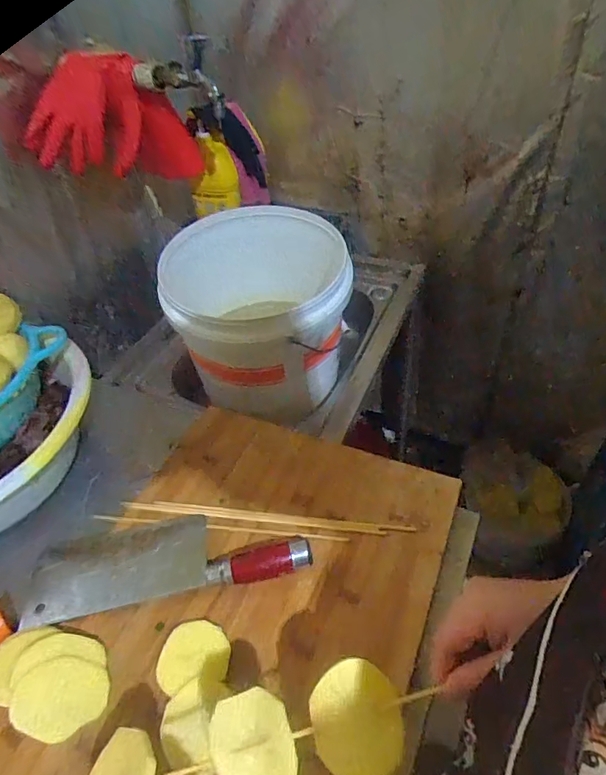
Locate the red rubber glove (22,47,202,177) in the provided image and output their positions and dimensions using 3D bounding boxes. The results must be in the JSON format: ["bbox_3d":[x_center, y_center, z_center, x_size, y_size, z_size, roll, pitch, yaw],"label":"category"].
[{"bbox_3d":[-0.381,-0.491,0.939,0.284,0.228,0.092,-2,44,5],"label":"red rubber glove"}]

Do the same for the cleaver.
[{"bbox_3d":[-0.150,0.177,0.527,0.302,0.024,0.097,-9,44,-3],"label":"cleaver"}]

